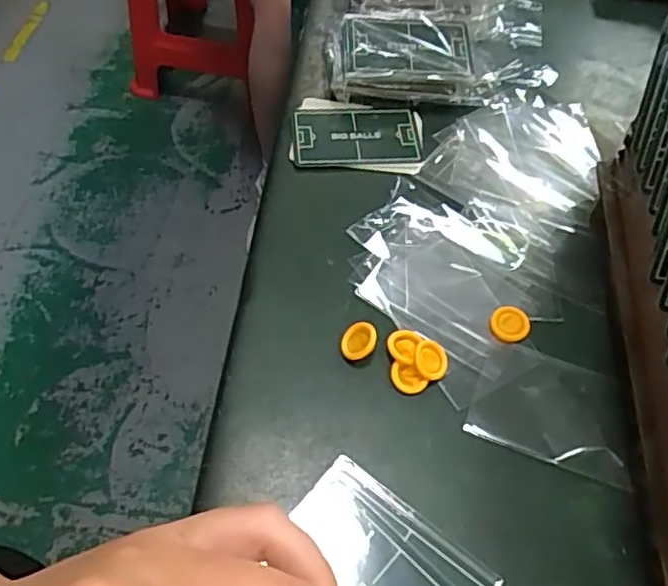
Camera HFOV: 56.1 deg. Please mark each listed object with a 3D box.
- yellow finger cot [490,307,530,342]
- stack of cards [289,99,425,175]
[{"bbox_3d":[0.095,0.017,0.340,0.020,0.006,0.019,1,56,-2],"label":"yellow finger cot"},{"bbox_3d":[0.015,-0.103,0.417,0.086,0.007,0.061,8,56,3],"label":"stack of cards"}]

